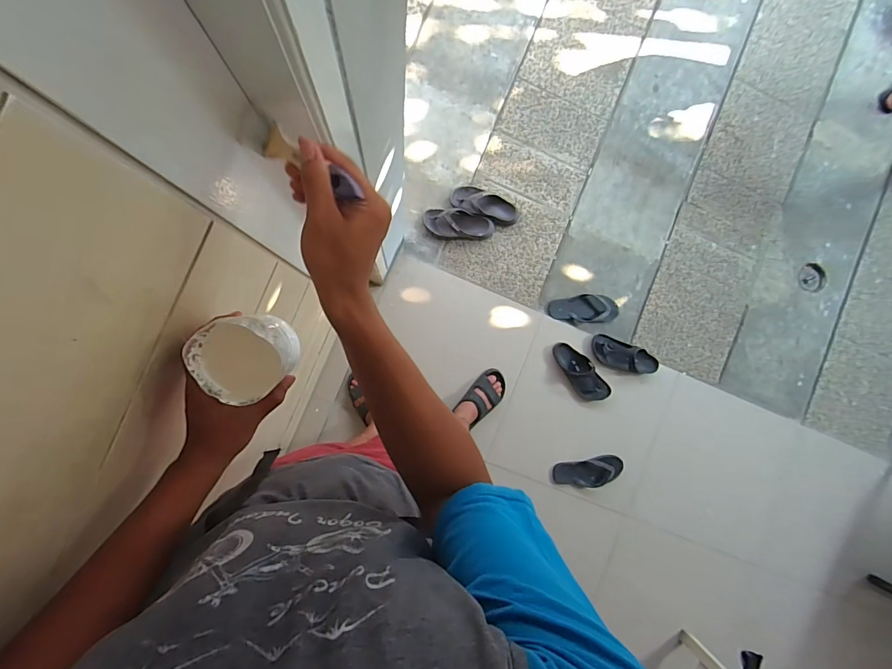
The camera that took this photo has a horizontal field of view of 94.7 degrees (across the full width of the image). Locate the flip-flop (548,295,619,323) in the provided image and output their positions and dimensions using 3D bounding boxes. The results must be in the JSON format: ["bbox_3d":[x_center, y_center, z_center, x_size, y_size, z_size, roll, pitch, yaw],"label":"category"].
[{"bbox_3d":[0.538,-0.100,1.580,0.283,0.051,0.107,1,88,-7],"label":"flip-flop"}]

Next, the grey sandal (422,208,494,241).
[{"bbox_3d":[0.050,-0.411,1.534,0.264,0.053,0.104,2,88,-7],"label":"grey sandal"}]

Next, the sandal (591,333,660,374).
[{"bbox_3d":[0.695,0.090,1.577,0.280,0.085,0.104,21,86,-6],"label":"sandal"}]

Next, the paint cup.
[{"bbox_3d":[-0.211,0.023,0.439,0.076,0.113,0.086,43,84,-4],"label":"paint cup"}]

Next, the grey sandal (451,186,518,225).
[{"bbox_3d":[0.149,-0.488,1.547,0.260,0.057,0.103,19,86,-6],"label":"grey sandal"}]

